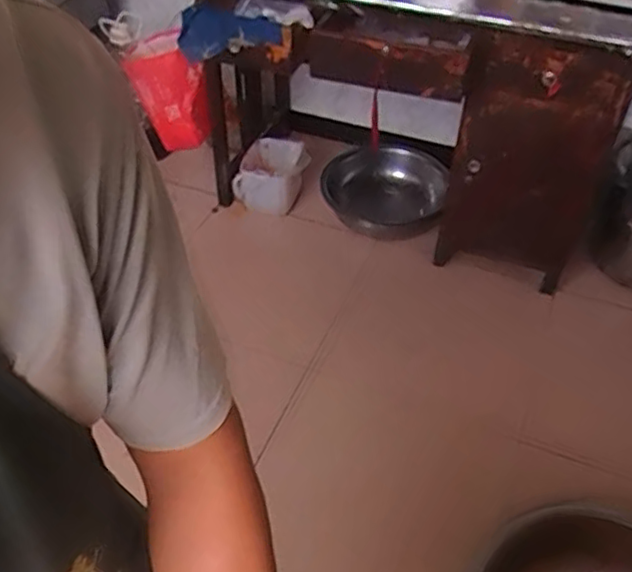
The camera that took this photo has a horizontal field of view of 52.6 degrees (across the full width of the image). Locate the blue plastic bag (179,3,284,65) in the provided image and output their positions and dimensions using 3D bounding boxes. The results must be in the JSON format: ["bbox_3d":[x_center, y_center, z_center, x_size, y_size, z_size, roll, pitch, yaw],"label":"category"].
[{"bbox_3d":[-0.229,-0.675,1.731,0.292,0.143,0.094,6,46,7],"label":"blue plastic bag"}]

